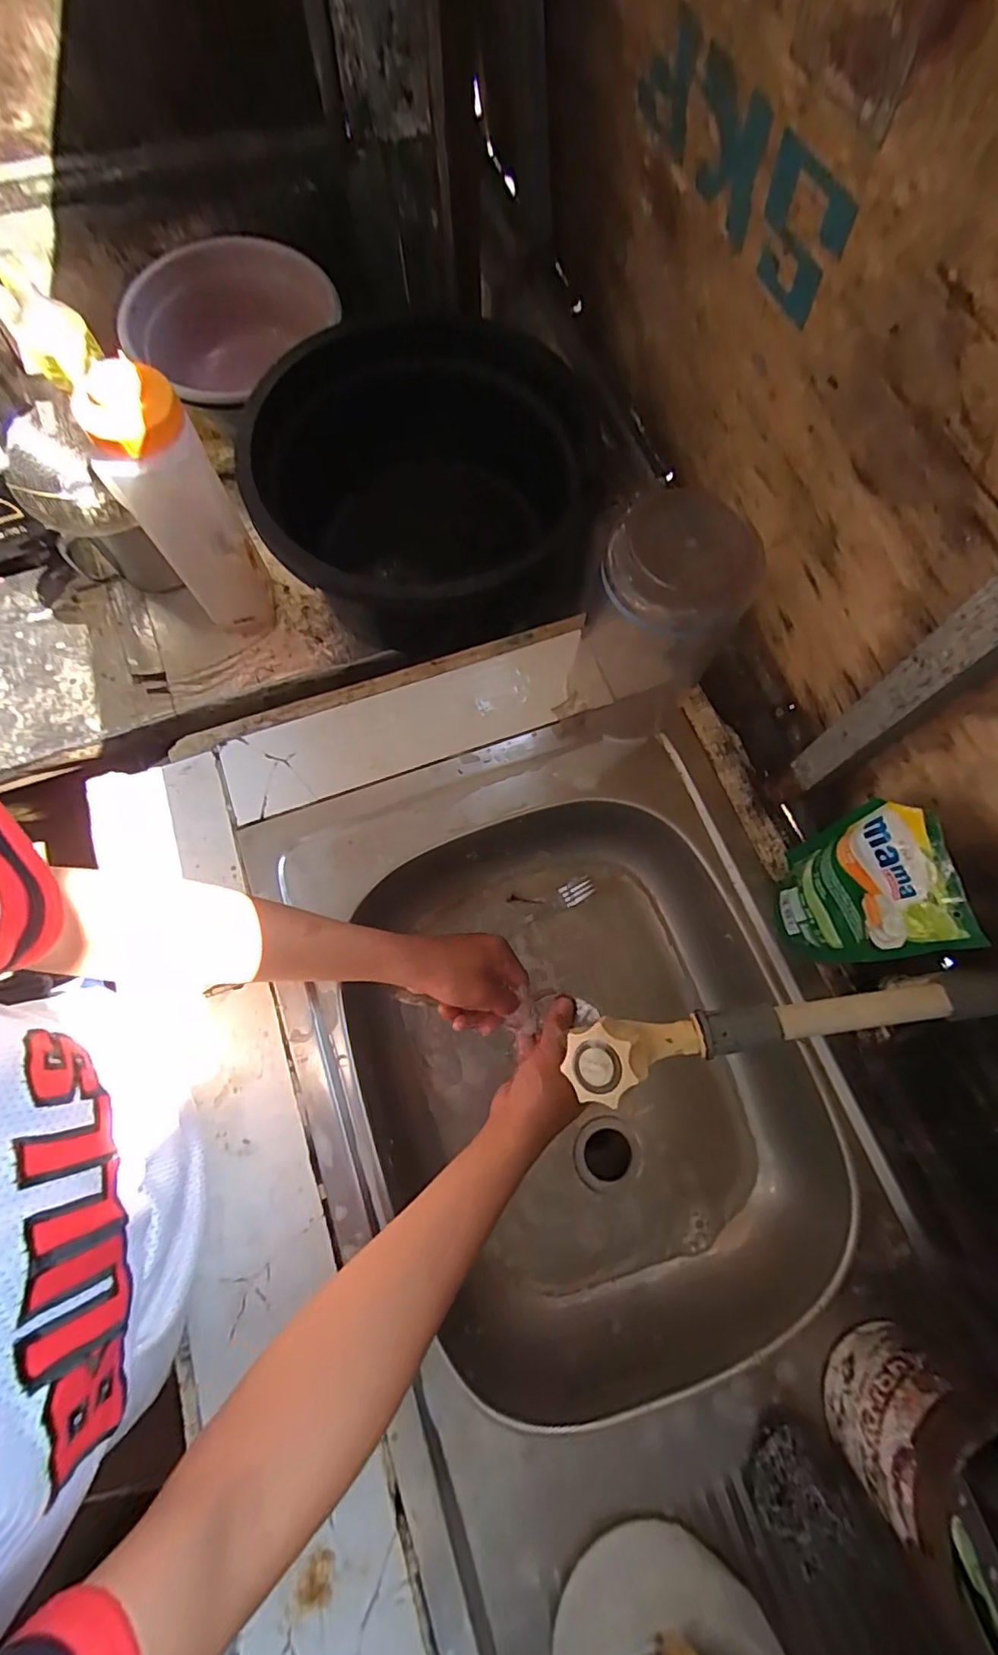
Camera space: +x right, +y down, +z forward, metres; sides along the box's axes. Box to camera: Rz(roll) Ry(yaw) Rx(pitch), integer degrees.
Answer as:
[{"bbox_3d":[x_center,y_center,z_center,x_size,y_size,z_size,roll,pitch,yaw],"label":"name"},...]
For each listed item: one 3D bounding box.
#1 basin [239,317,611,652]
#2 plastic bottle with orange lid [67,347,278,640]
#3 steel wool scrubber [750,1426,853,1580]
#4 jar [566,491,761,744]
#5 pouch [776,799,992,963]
[{"bbox_3d":[-0.078,-0.432,0.715,0.422,0.172,0.429,0,74,-1],"label":"basin"},{"bbox_3d":[-0.372,-0.370,0.675,0.103,0.277,0.112,-26,74,-8],"label":"plastic bottle with orange lid"},{"bbox_3d":[0.206,0.460,0.377,0.058,0.038,0.057,0,72,0],"label":"steel wool scrubber"},{"bbox_3d":[0.141,-0.181,0.487,0.111,0.204,0.125,30,74,9],"label":"jar"},{"bbox_3d":[0.282,0.050,0.443,0.051,0.155,0.108,0,72,0],"label":"pouch"}]

